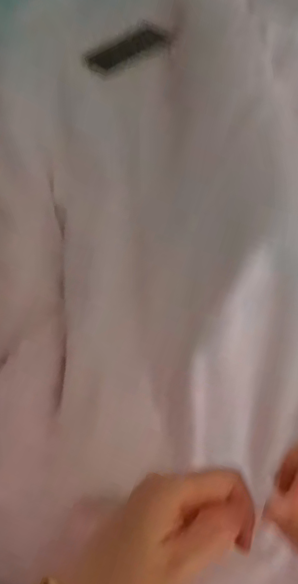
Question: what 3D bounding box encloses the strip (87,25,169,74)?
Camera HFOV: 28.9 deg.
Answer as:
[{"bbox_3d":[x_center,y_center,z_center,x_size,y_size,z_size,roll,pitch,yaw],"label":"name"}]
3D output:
[{"bbox_3d":[-0.042,-0.393,0.944,0.132,0.004,0.062,-37,56,-23],"label":"strip"}]

